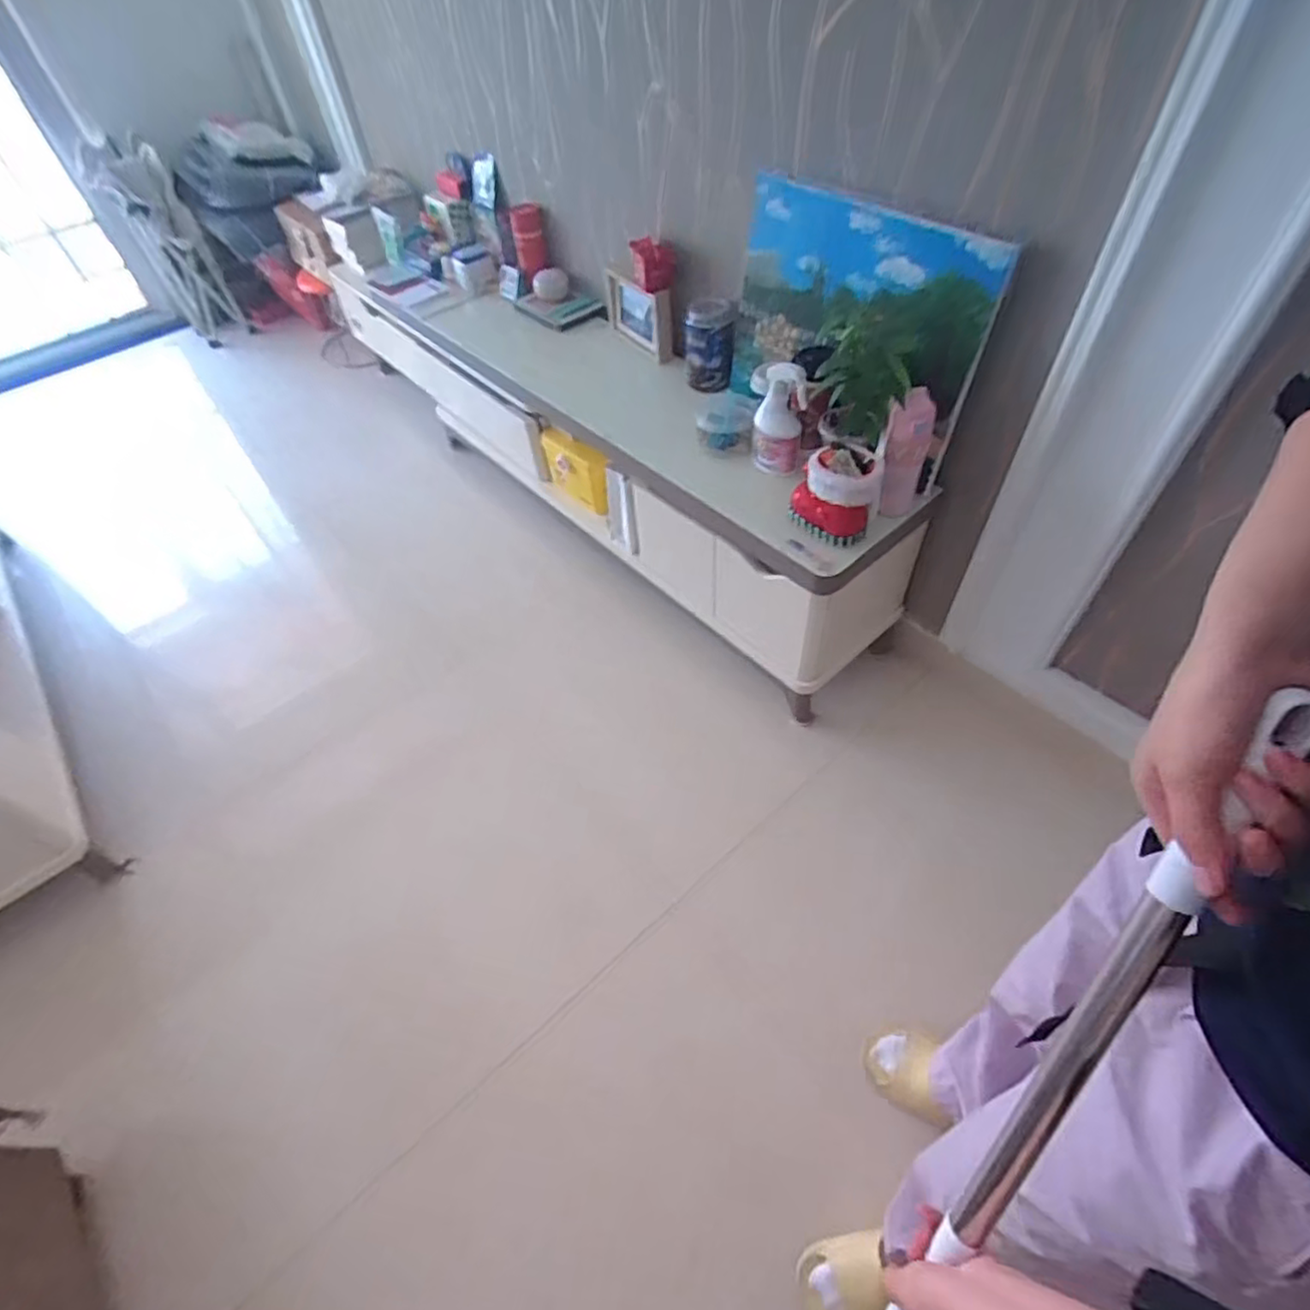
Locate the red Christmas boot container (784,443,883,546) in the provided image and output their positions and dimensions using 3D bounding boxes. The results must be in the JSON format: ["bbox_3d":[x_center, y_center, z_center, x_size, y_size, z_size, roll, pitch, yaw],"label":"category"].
[{"bbox_3d":[0.283,-0.248,1.065,0.126,0.139,0.108,10,53,12],"label":"red Christmas boot container"}]

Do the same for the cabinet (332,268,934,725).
[{"bbox_3d":[-0.214,-0.533,1.615,1.698,0.355,0.319,34,61,27],"label":"cabinet"}]

